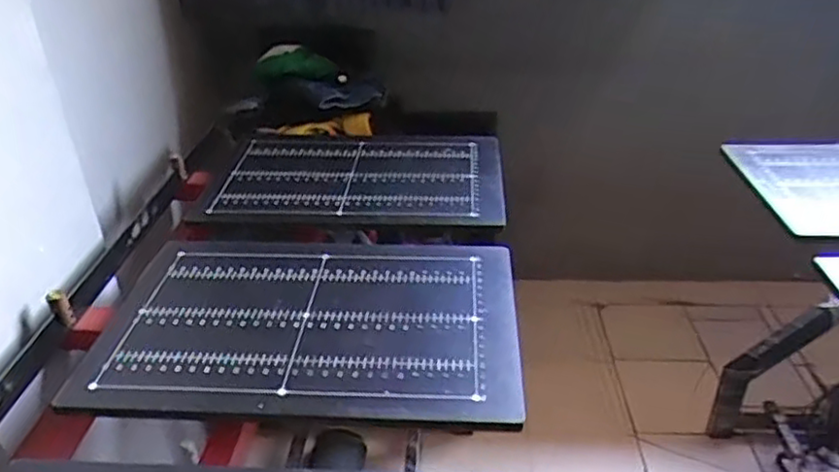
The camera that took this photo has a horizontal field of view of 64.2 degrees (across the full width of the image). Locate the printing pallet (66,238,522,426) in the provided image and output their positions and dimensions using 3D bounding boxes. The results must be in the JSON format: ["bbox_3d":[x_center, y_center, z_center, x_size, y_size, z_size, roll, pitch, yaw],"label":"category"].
[{"bbox_3d":[-0.155,0.107,1.014,0.596,0.018,0.432,1,31,4],"label":"printing pallet"}]

